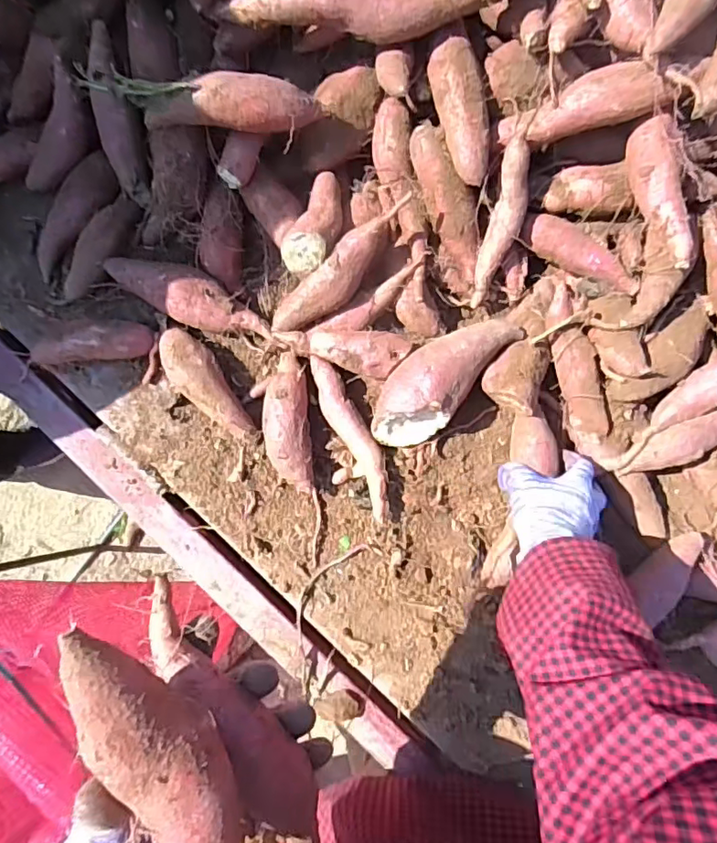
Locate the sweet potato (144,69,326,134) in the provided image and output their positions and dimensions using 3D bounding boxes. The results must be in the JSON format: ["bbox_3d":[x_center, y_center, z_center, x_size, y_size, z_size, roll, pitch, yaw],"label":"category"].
[{"bbox_3d":[-0.121,-0.294,0.513,0.163,0.047,0.037,2,82,-2],"label":"sweet potato"}]

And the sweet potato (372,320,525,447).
[{"bbox_3d":[0.088,-0.047,0.565,0.180,0.066,0.073,-44,86,-7],"label":"sweet potato"}]

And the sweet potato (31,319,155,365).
[{"bbox_3d":[-0.282,-0.086,0.578,0.126,0.034,0.041,-1,82,-2],"label":"sweet potato"}]

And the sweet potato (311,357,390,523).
[{"bbox_3d":[-0.007,0.018,0.573,0.050,0.026,0.174,-14,83,-4],"label":"sweet potato"}]

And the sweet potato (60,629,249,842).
[{"bbox_3d":[-0.076,0.182,0.260,0.044,0.039,0.202,-27,101,-5],"label":"sweet potato"}]

